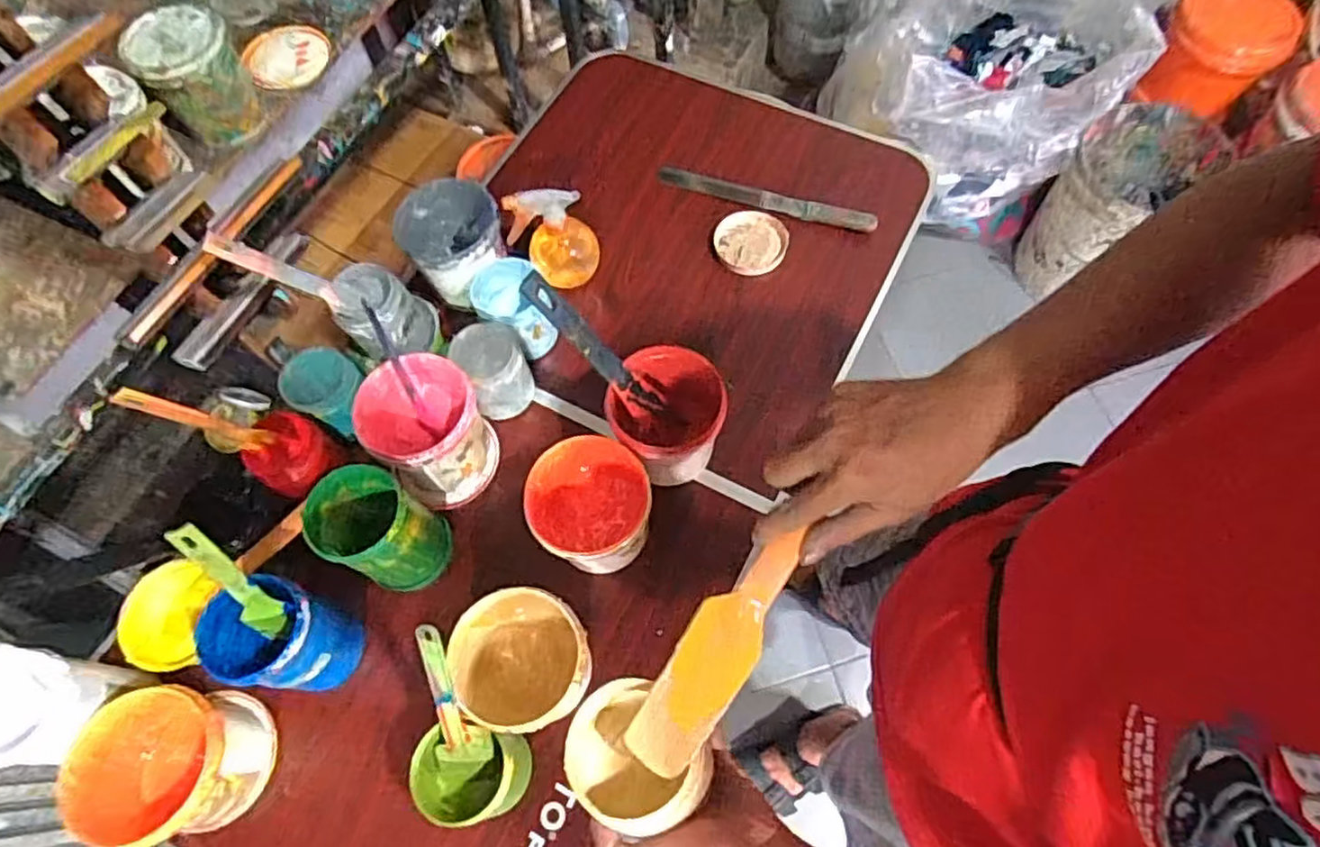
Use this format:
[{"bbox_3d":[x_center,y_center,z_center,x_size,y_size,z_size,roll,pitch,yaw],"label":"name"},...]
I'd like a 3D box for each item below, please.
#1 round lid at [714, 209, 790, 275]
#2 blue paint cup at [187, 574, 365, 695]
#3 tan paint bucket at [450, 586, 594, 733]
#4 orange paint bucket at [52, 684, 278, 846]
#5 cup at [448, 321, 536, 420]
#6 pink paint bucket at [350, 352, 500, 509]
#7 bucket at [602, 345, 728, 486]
[{"bbox_3d":[0.129,-0.254,0.971,0.102,0.011,0.099,-1,66,2],"label":"round lid"},{"bbox_3d":[-0.377,0.217,0.705,0.103,0.140,0.095,6,66,4],"label":"blue paint cup"},{"bbox_3d":[-0.138,0.236,0.684,0.139,0.104,0.121,-7,66,-1],"label":"tan paint bucket"},{"bbox_3d":[-0.452,0.321,0.657,0.118,0.124,0.123,-1,66,2],"label":"orange paint bucket"},{"bbox_3d":[-0.197,-0.063,0.837,0.074,0.103,0.076,-1,66,2],"label":"cup"},{"bbox_3d":[-0.266,0.006,0.803,0.124,0.142,0.131,-1,66,2],"label":"pink paint bucket"},{"bbox_3d":[0.009,-0.002,0.795,0.124,0.130,0.127,-1,66,2],"label":"bucket"}]

